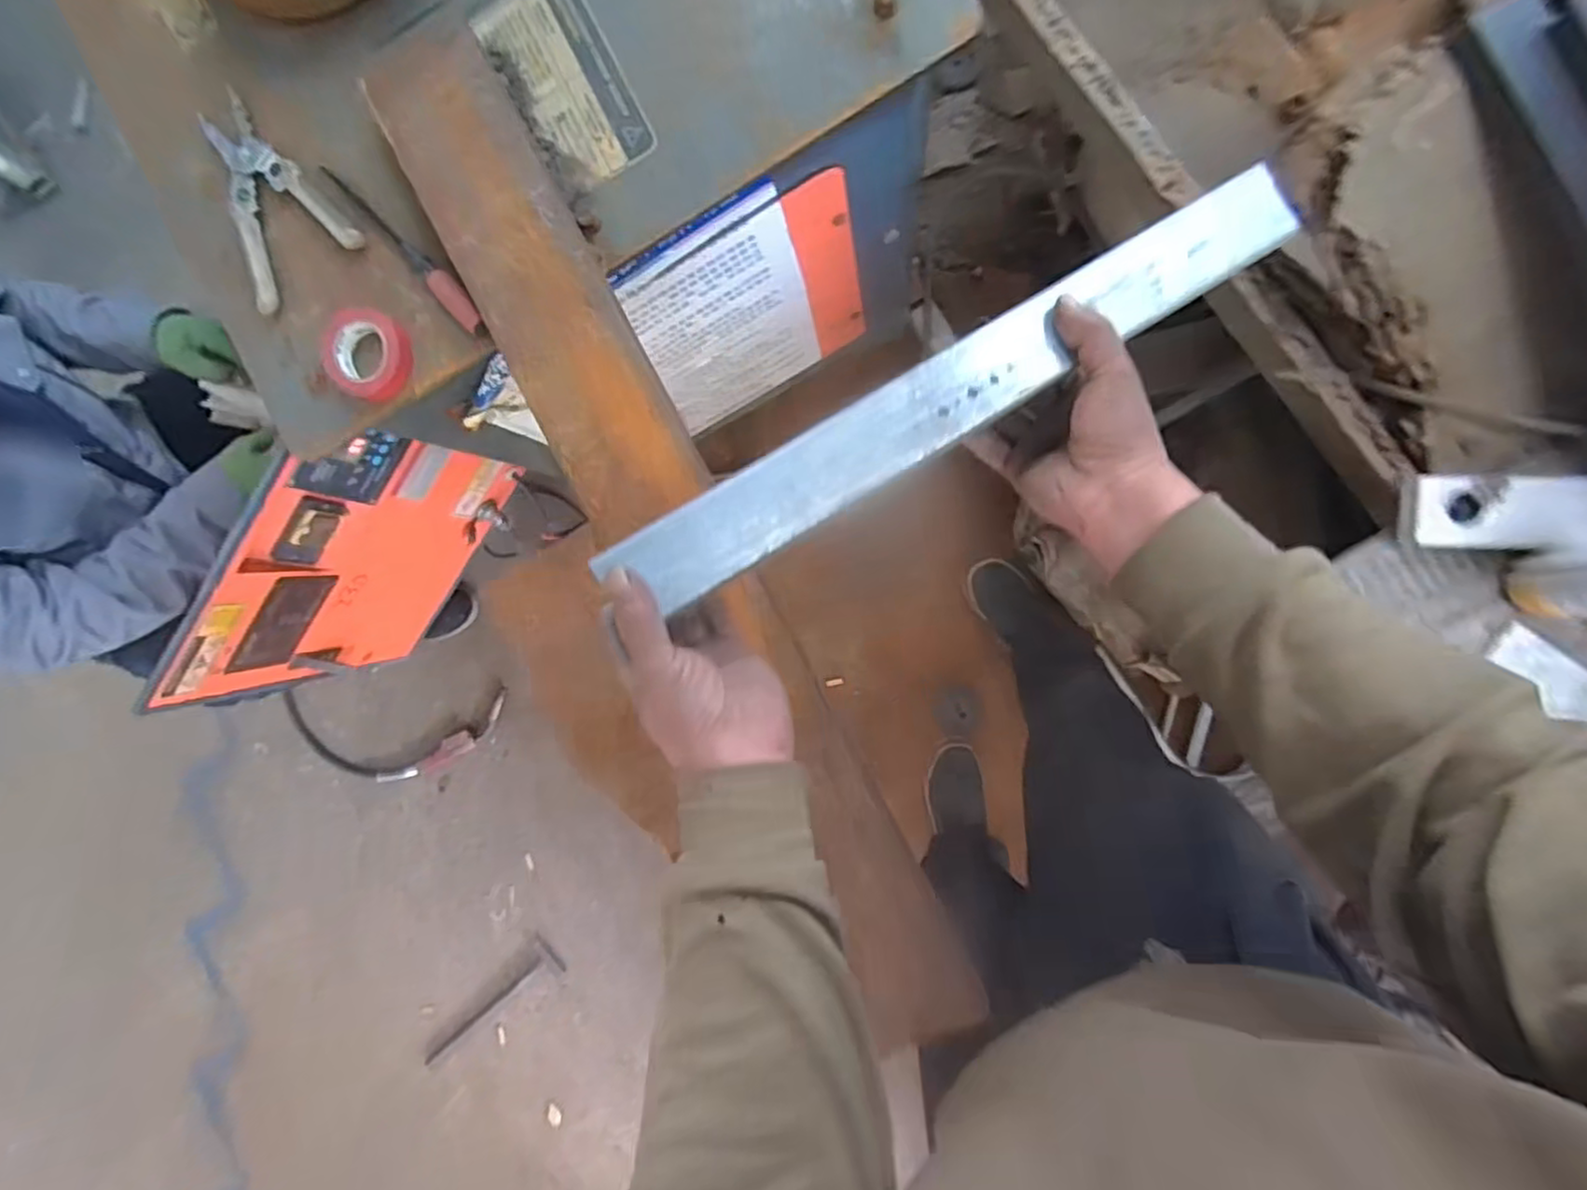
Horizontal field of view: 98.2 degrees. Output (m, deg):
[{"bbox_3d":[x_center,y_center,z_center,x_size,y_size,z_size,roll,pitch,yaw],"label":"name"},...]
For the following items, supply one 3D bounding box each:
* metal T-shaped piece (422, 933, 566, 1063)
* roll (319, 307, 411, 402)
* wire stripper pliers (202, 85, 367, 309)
[{"bbox_3d":[-0.647,0.884,1.476,0.375,0.024,0.090,-43,86,8],"label":"metal T-shaped piece"},{"bbox_3d":[-0.380,-0.215,0.610,0.085,0.022,0.074,23,96,7],"label":"roll"},{"bbox_3d":[-0.468,-0.363,0.615,0.117,0.016,0.180,-25,88,9],"label":"wire stripper pliers"}]

